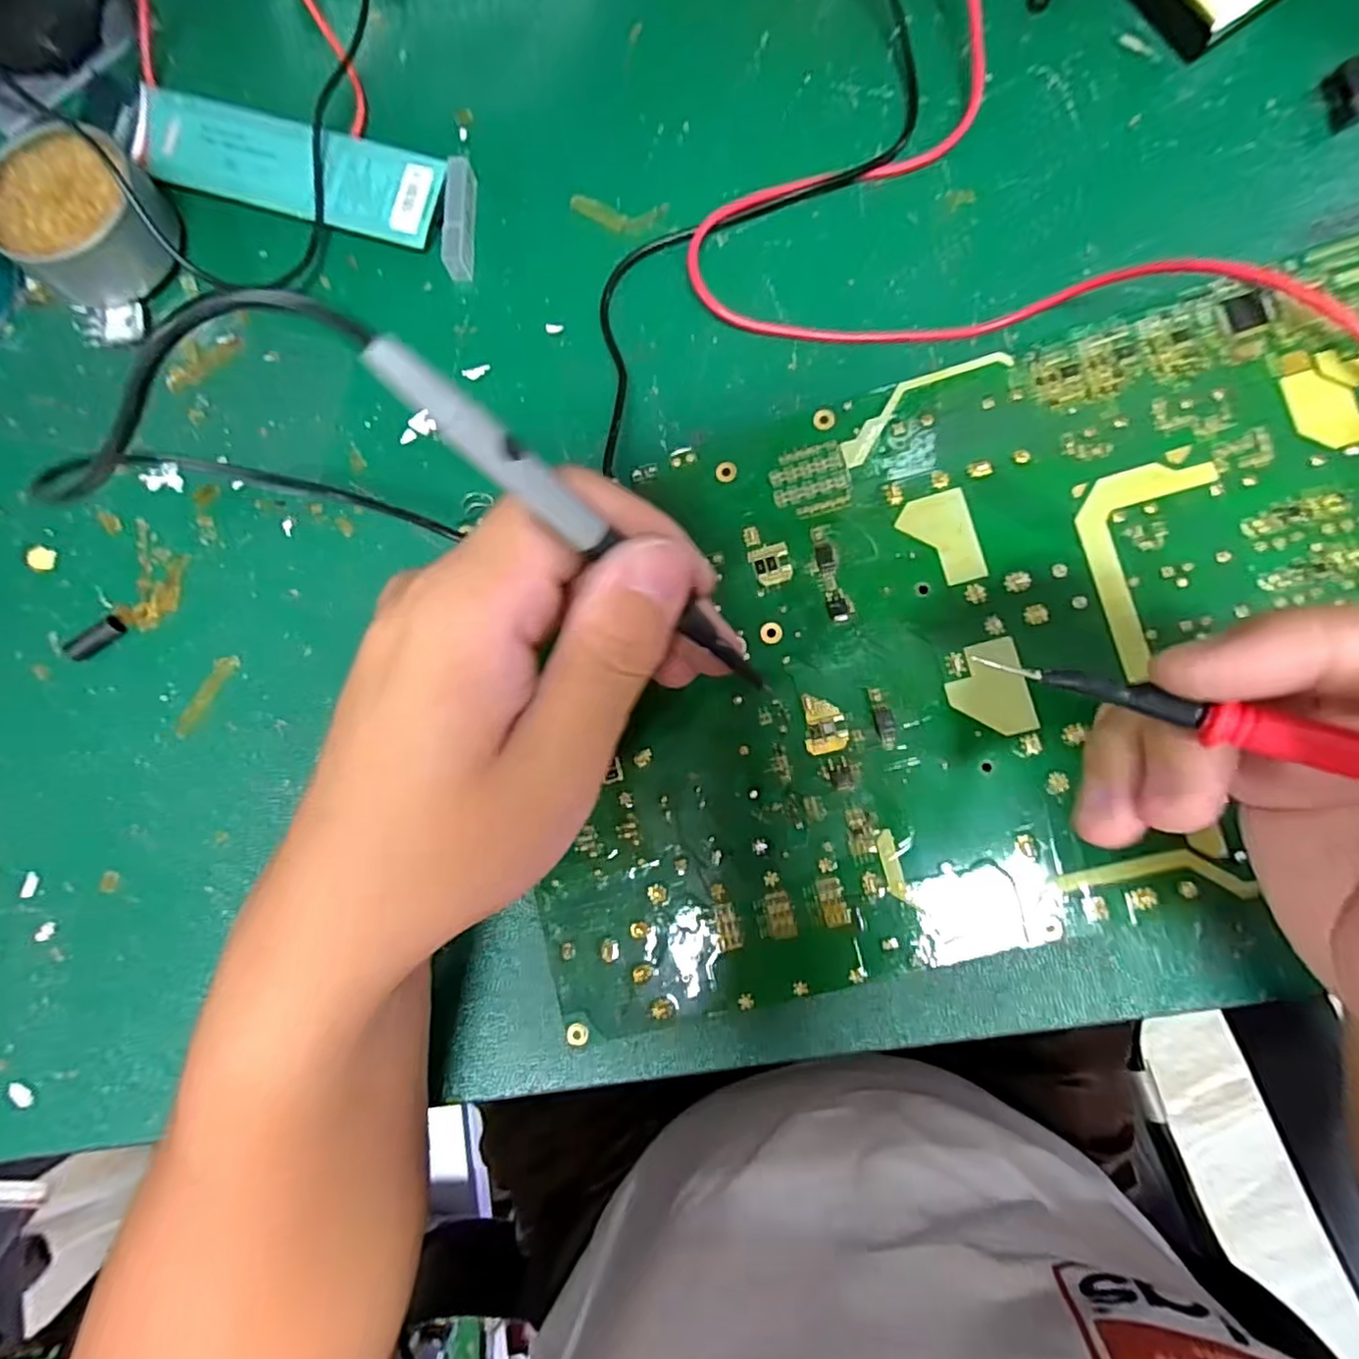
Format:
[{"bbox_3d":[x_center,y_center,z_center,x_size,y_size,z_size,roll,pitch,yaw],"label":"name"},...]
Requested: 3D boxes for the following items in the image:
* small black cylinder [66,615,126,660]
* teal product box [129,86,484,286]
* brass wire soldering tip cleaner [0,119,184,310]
[{"bbox_3d":[-0.246,-0.017,0.275,0.026,0.007,0.010,-37,85,-1],"label":"small black cylinder"},{"bbox_3d":[-0.164,-0.224,0.290,0.161,0.013,0.047,18,86,3],"label":"teal product box"},{"bbox_3d":[-0.253,-0.198,0.278,0.059,0.029,0.064,0,85,2],"label":"brass wire soldering tip cleaner"}]

